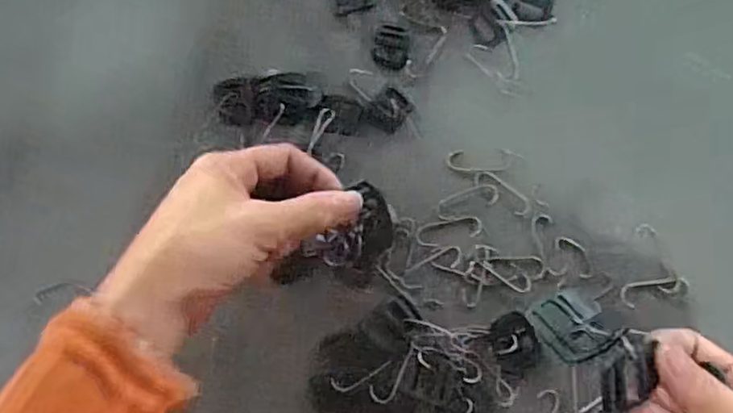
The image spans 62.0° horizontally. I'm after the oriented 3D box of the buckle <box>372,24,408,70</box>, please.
[{"bbox_3d":[0.017,-0.109,0.416,0.022,0.004,0.030,4,81,1],"label":"buckle"}]

